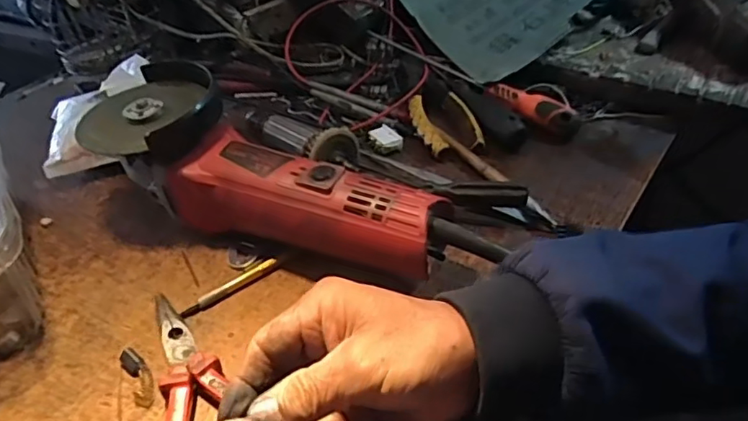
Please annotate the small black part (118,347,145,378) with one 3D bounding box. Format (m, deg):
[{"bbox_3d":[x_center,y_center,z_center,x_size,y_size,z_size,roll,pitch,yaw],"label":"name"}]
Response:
[{"bbox_3d":[-0.149,0.094,0.352,0.017,0.010,0.011,27,52,31],"label":"small black part"}]

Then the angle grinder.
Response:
[{"bbox_3d":[-0.063,-0.026,0.416,0.318,0.088,0.100,12,46,18],"label":"angle grinder"}]

